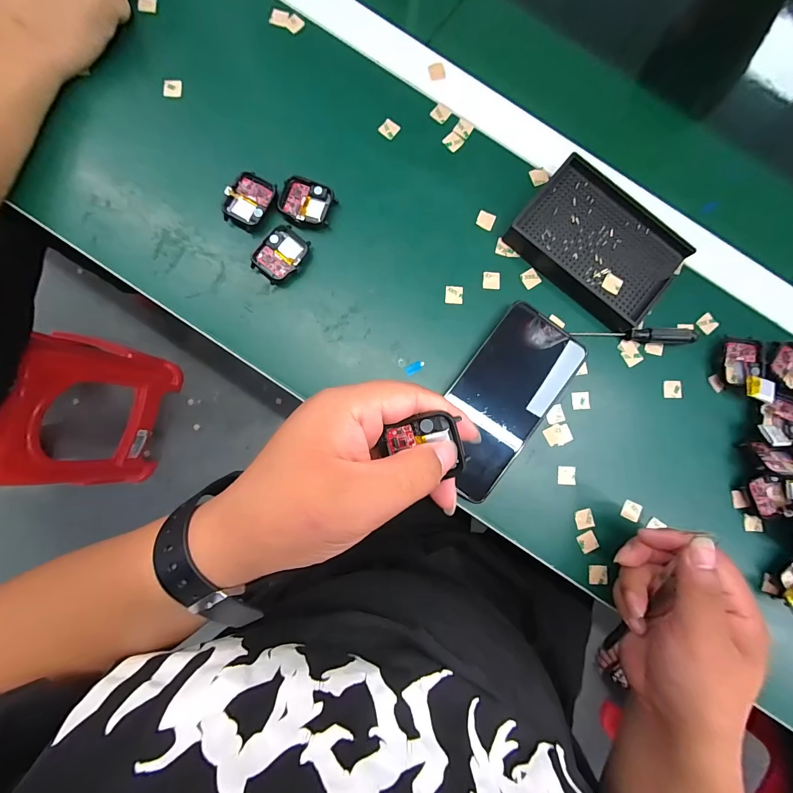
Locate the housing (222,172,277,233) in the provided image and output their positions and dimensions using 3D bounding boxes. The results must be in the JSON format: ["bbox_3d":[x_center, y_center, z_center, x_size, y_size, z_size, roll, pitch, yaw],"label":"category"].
[{"bbox_3d":[-0.128,-0.170,0.297,0.036,0.010,0.046,30,85,1],"label":"housing"}]

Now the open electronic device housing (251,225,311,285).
[{"bbox_3d":[-0.099,-0.122,0.294,0.039,0.008,0.047,40,86,1],"label":"open electronic device housing"}]

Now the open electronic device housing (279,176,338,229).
[{"bbox_3d":[-0.079,-0.168,0.298,0.046,0.007,0.040,15,85,-1],"label":"open electronic device housing"}]

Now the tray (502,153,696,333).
[{"bbox_3d":[0.177,-0.134,0.302,0.134,0.021,0.097,42,86,1],"label":"tray"}]

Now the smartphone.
[{"bbox_3d":[0.088,0.003,0.291,0.079,0.016,0.160,35,86,1],"label":"smartphone"}]

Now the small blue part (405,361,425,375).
[{"bbox_3d":[0.016,-0.025,0.296,0.018,0.004,0.008,-27,87,-4],"label":"small blue part"}]

